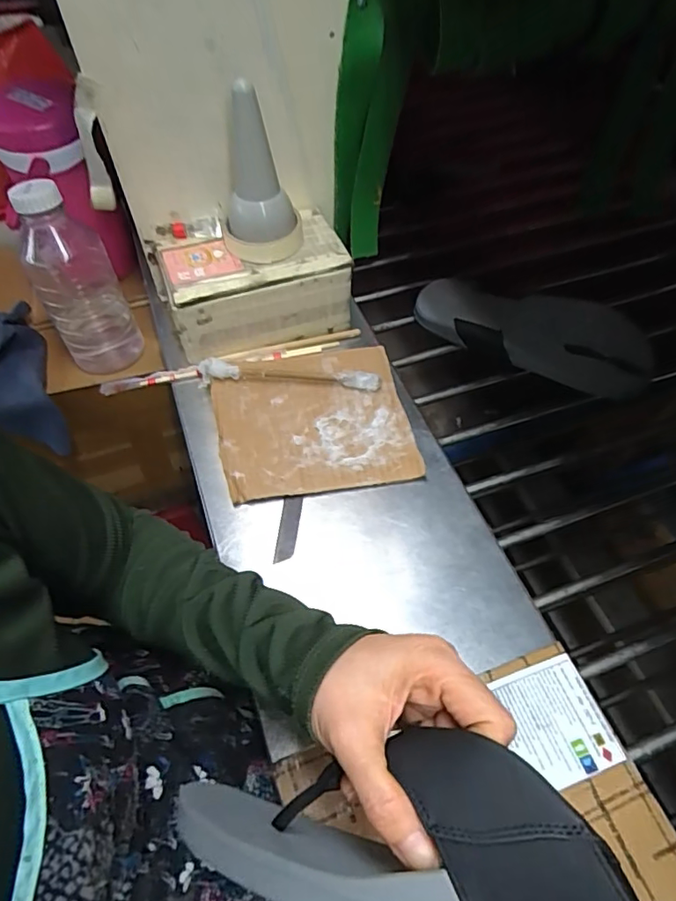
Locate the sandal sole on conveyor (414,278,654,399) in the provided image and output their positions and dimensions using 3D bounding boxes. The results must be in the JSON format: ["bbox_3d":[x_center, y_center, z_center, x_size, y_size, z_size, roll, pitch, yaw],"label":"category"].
[{"bbox_3d":[0.223,-0.144,0.623,0.279,0.045,0.093,29,102,28],"label":"sandal sole on conveyor"}]

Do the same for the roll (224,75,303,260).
[{"bbox_3d":[-0.077,-0.273,0.511,0.079,0.140,0.096,-7,56,-5],"label":"roll"}]

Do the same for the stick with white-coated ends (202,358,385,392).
[{"bbox_3d":[-0.050,-0.081,0.552,0.185,0.024,0.032,2,55,0],"label":"stick with white-coated ends"}]

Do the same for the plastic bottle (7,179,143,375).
[{"bbox_3d":[-0.306,-0.190,0.631,0.091,0.234,0.083,-20,58,-14],"label":"plastic bottle"}]

